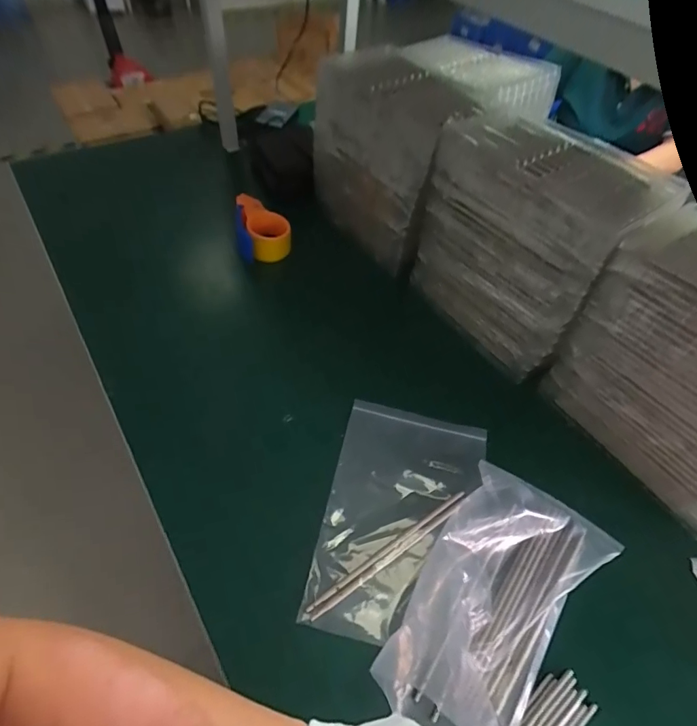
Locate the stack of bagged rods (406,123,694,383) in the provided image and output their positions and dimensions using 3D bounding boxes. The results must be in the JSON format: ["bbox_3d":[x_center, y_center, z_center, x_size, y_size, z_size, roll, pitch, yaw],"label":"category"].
[{"bbox_3d":[0.257,-0.176,0.658,0.165,0.280,0.271,-33,62,-25],"label":"stack of bagged rods"}]

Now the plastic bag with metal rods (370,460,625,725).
[{"bbox_3d":[0.170,0.253,0.477,0.169,0.061,0.301,34,58,20],"label":"plastic bag with metal rods"}]

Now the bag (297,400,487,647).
[{"bbox_3d":[0.068,0.192,0.565,0.186,0.017,0.299,13,54,6],"label":"bag"}]

